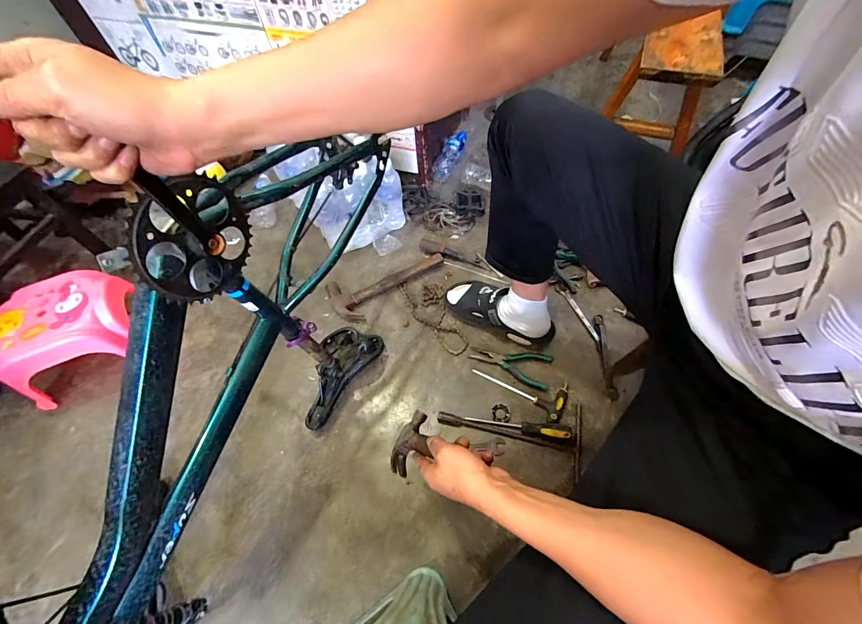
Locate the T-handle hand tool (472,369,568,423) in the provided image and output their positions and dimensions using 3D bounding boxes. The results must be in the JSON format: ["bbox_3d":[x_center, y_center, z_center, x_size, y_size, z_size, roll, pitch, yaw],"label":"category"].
[{"bbox_3d":[0.204,0.156,0.822,0.205,0.019,0.096,28,64,18],"label":"T-handle hand tool"}]

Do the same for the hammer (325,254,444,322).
[{"bbox_3d":[-0.120,-0.091,0.985,0.311,0.032,0.125,-33,63,-17],"label":"hammer"}]

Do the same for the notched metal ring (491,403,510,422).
[{"bbox_3d":[0.151,0.219,0.797,0.039,0.005,0.038,-1,59,2],"label":"notched metal ring"}]

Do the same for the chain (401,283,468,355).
[{"bbox_3d":[0.011,0.007,0.933,0.102,0.007,0.243,-23,61,-11],"label":"chain"}]

